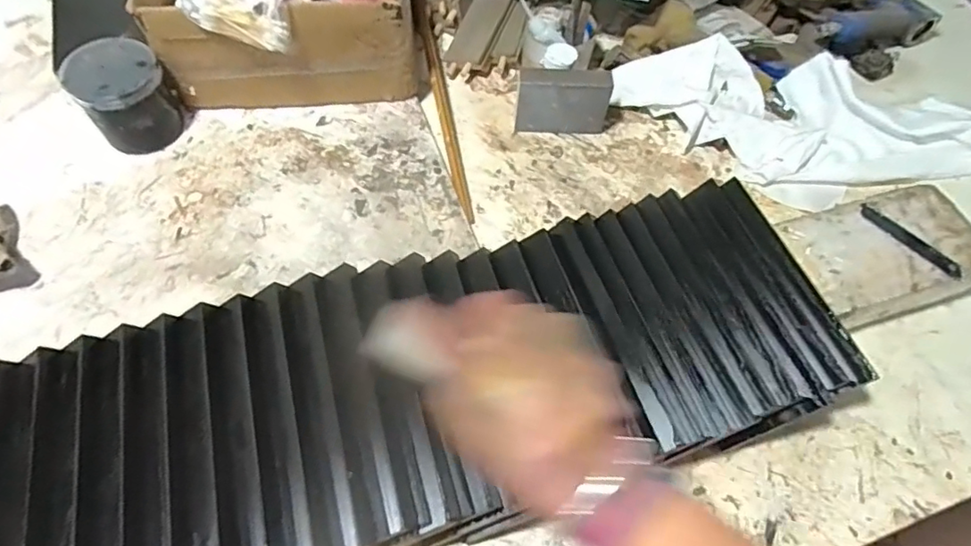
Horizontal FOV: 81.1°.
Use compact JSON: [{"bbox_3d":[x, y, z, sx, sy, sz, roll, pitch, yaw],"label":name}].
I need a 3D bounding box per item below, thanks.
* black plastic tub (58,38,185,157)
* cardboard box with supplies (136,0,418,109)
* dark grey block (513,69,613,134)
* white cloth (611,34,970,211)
[{"bbox_3d":[-0.351,-0.172,0.558,0.077,0.079,0.083,2,60,-3],"label":"black plastic tub"},{"bbox_3d":[-0.223,-0.367,0.647,0.254,0.152,0.352,-6,61,-8],"label":"cardboard box with supplies"},{"bbox_3d":[0.083,-0.189,0.622,0.097,0.071,0.036,-2,60,-6],"label":"dark grey block"},{"bbox_3d":[0.417,-0.161,0.641,0.563,0.054,0.191,8,60,0],"label":"white cloth"}]

